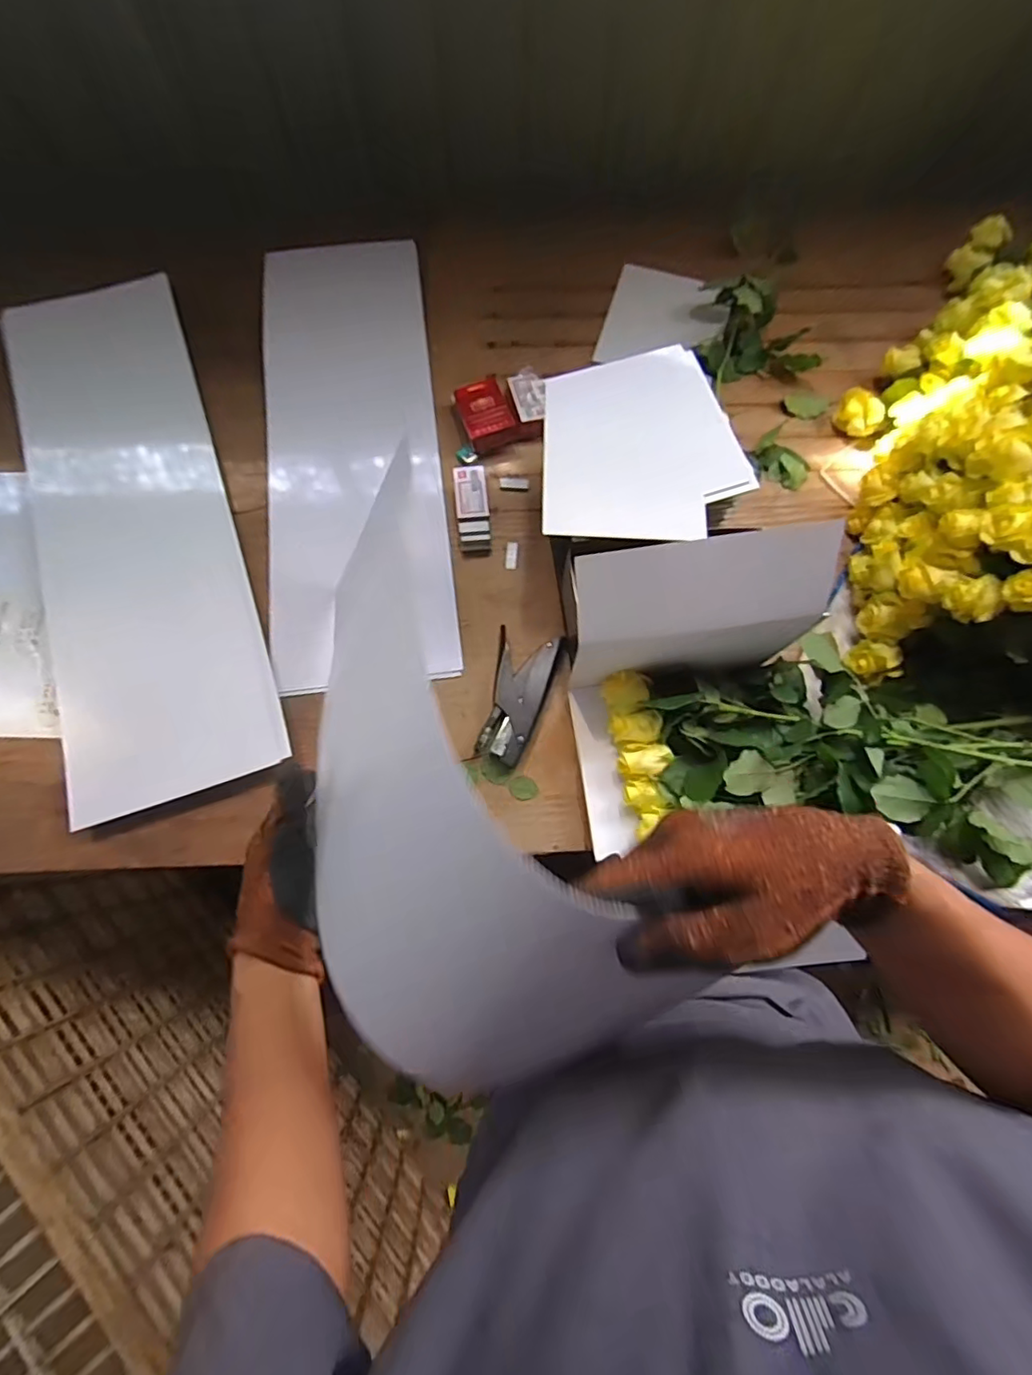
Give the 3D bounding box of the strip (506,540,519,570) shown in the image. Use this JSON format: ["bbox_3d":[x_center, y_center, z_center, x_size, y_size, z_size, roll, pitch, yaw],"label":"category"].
[{"bbox_3d":[-0.005,-0.158,0.670,0.014,0.004,0.036,4,77,-1],"label":"strip"}]

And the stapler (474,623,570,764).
[{"bbox_3d":[0.005,0.010,0.605,0.069,0.023,0.144,12,77,1],"label":"stapler"}]

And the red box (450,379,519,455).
[{"bbox_3d":[-0.039,-0.339,0.696,0.059,0.032,0.088,-18,78,-5],"label":"red box"}]

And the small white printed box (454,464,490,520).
[{"bbox_3d":[-0.054,-0.236,0.678,0.038,0.009,0.074,-5,77,-3],"label":"small white printed box"}]

